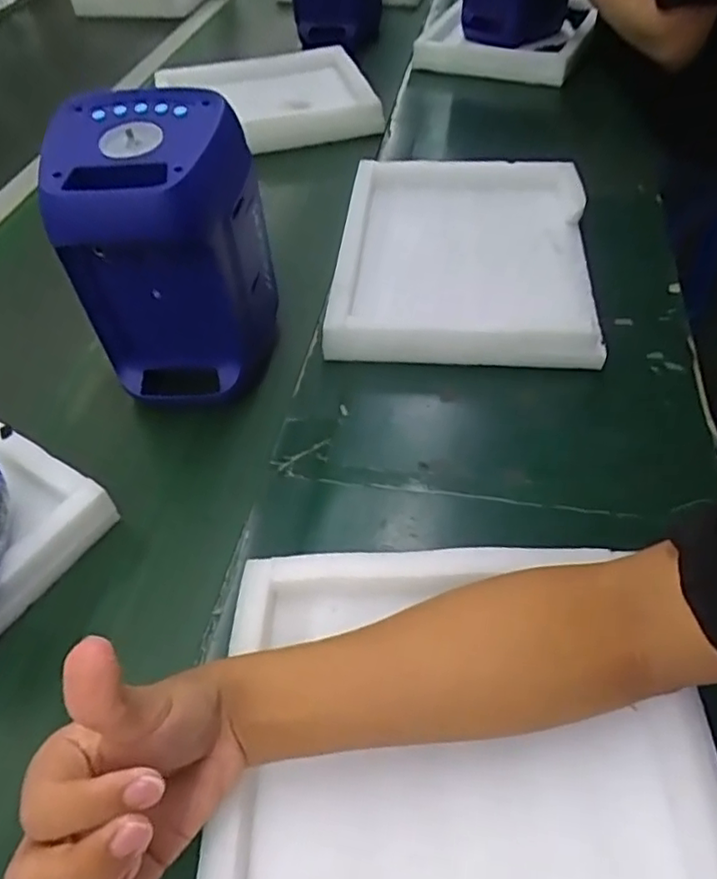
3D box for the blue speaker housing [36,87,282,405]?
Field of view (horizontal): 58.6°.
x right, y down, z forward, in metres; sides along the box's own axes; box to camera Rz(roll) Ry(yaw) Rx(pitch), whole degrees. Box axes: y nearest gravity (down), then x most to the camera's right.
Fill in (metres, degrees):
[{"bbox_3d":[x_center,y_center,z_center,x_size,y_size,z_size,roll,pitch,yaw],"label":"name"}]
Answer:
[{"bbox_3d":[-0.170,-0.172,0.609,0.162,0.239,0.157,-3,48,2],"label":"blue speaker housing"}]

